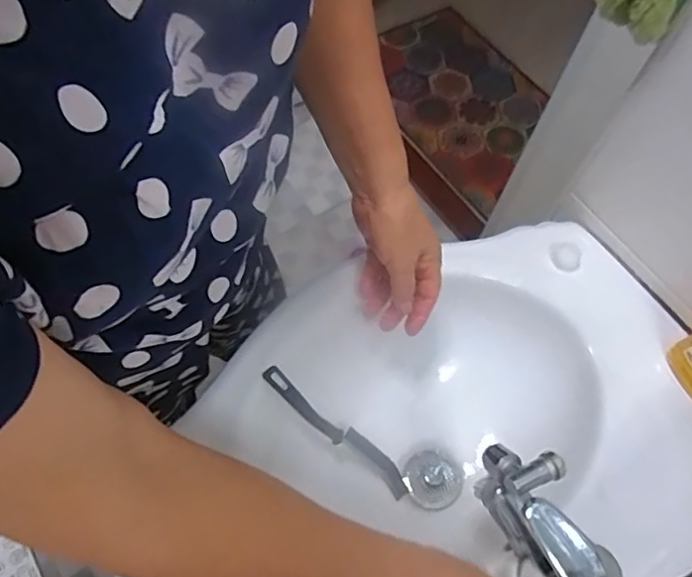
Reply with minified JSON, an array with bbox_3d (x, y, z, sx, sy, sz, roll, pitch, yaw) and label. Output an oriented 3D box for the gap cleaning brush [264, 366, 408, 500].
[{"bbox_3d":[-0.009,0.147,0.573,0.208,0.023,0.029,44,60,-25],"label":"gap cleaning brush"}]

